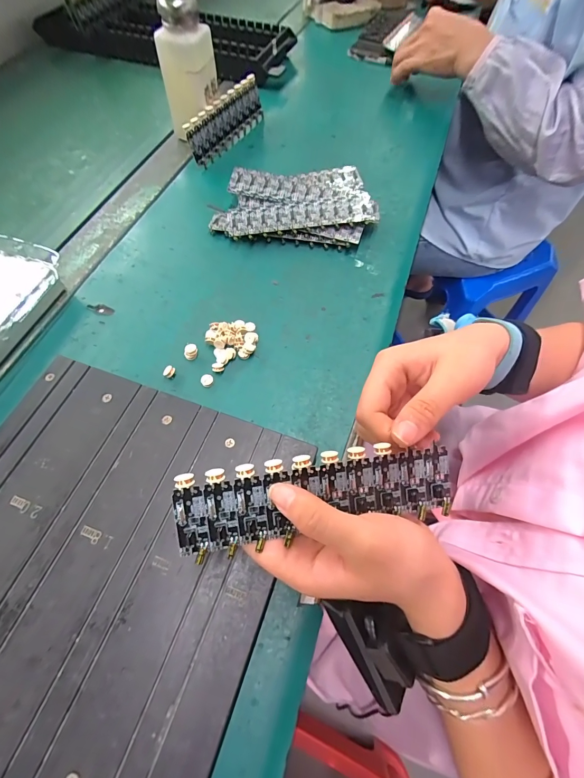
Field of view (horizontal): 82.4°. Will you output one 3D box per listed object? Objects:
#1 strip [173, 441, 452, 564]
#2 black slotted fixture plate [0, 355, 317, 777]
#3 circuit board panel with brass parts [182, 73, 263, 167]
[{"bbox_3d":[0.016,0.058,0.185,0.153,0.006,0.044,-7,91,-9],"label":"strip"},{"bbox_3d":[-0.127,0.105,0.220,0.225,0.016,0.224,18,64,7],"label":"black slotted fixture plate"},{"bbox_3d":[-0.083,-0.344,0.429,0.009,0.050,0.142,21,66,26],"label":"circuit board panel with brass parts"}]

